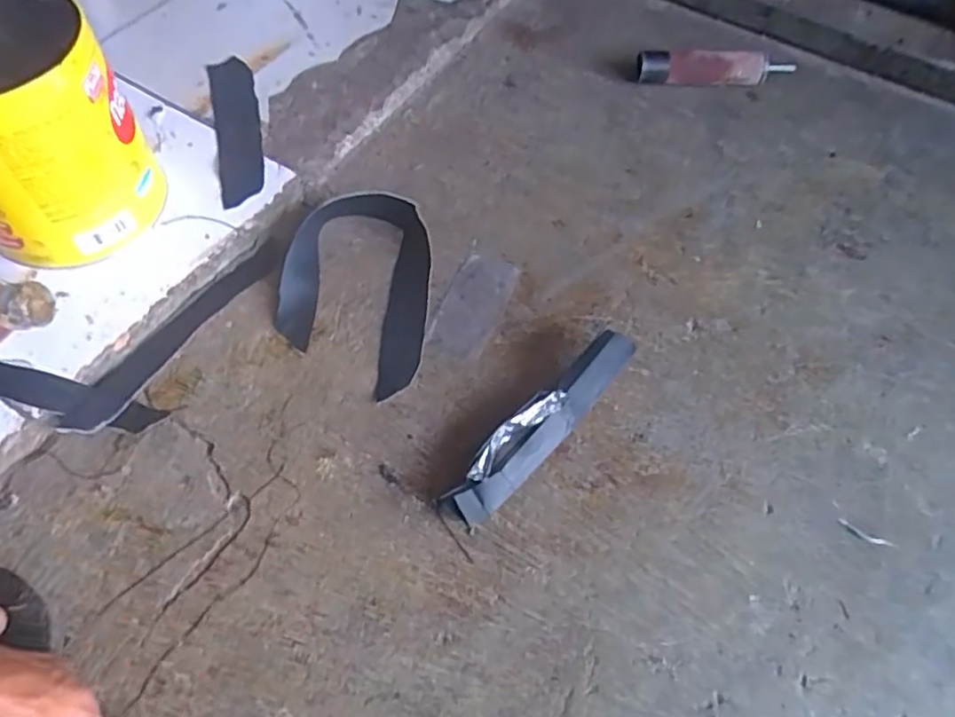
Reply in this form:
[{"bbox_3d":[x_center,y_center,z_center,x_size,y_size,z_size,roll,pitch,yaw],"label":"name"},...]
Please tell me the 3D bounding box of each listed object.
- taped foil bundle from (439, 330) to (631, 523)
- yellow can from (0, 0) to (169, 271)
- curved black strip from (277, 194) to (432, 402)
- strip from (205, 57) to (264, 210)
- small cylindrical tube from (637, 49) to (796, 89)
[{"bbox_3d":[0.048,0.048,0.481,0.036,0.024,0.188,39,65,20],"label":"taped foil bundle"},{"bbox_3d":[-0.347,-0.174,0.503,0.135,0.161,0.138,-35,66,-21],"label":"yellow can"},{"bbox_3d":[-0.103,-0.060,0.546,0.124,0.024,0.191,4,58,0],"label":"curved black strip"},{"bbox_3d":[-0.234,-0.226,0.630,0.042,0.006,0.209,-13,60,-10],"label":"strip"},{"bbox_3d":[0.260,-0.312,0.697,0.170,0.036,0.031,-3,59,-4],"label":"small cylindrical tube"}]

